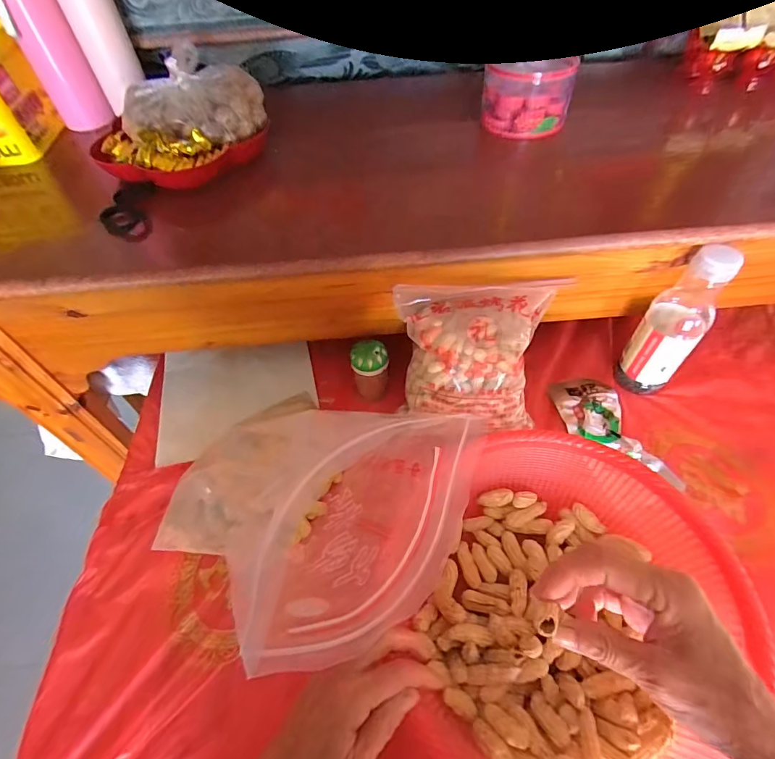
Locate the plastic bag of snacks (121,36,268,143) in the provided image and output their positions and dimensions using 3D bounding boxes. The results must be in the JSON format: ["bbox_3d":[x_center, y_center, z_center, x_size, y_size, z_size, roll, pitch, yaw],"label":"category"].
[{"bbox_3d":[-0.236,-0.347,0.524,0.155,0.067,0.117,-4,53,0],"label":"plastic bag of snacks"}]

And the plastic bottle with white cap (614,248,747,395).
[{"bbox_3d":[0.334,-0.066,0.496,0.060,0.188,0.063,-28,58,-15],"label":"plastic bottle with white cap"}]

